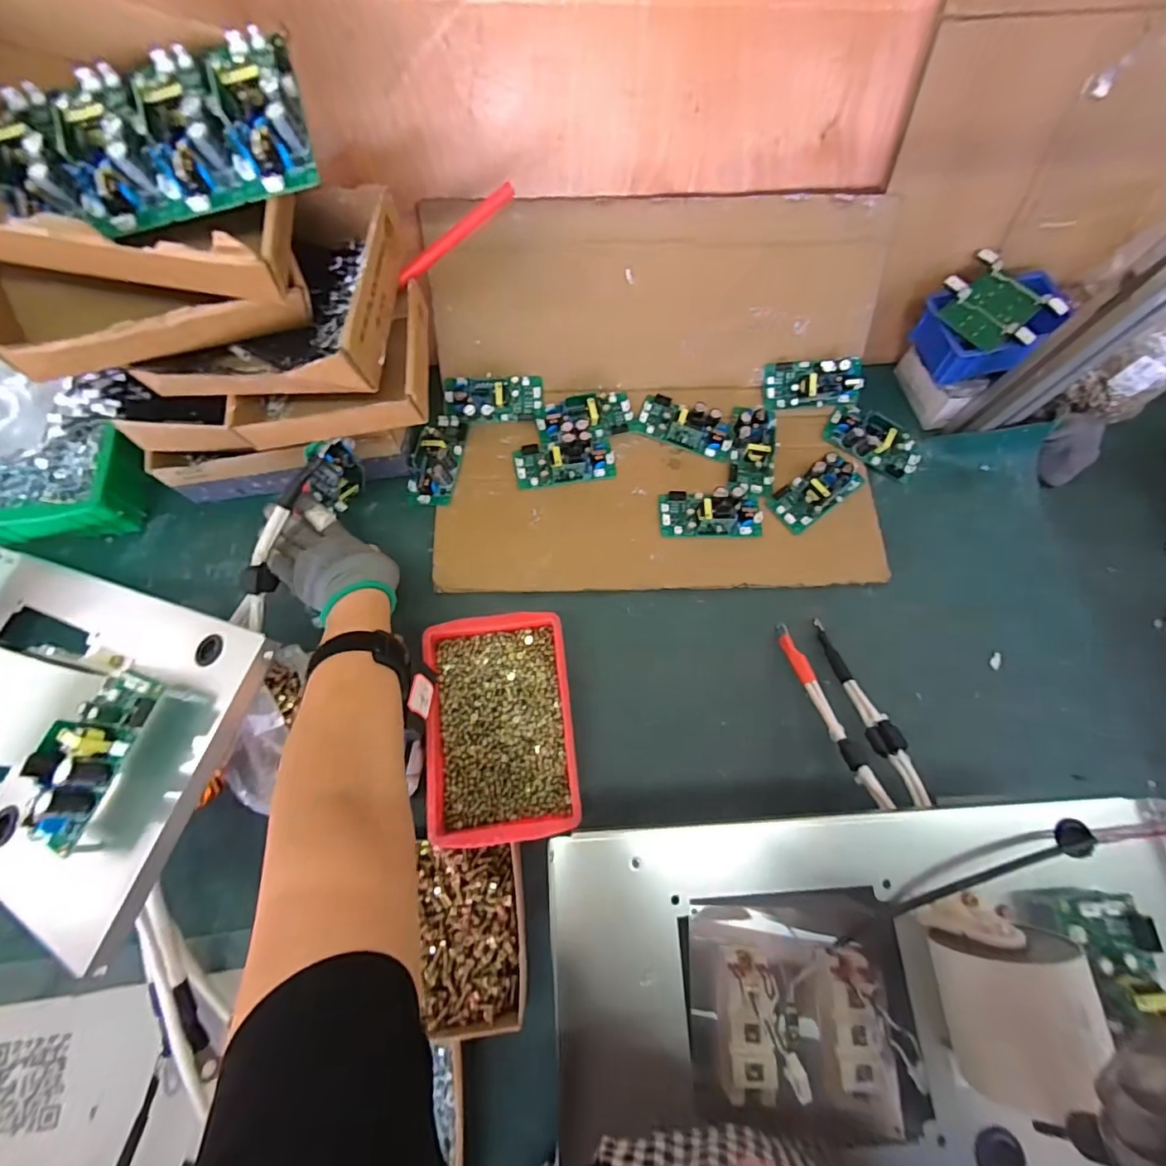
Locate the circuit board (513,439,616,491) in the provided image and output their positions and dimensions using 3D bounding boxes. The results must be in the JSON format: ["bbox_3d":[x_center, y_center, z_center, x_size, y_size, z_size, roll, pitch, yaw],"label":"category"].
[{"bbox_3d":[-0.022,-0.149,0.614,0.118,0.019,0.056,-9,72,-5],"label":"circuit board"}]

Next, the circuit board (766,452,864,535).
[{"bbox_3d":[0.278,-0.111,0.609,0.111,0.019,0.055,-35,76,-13],"label":"circuit board"}]

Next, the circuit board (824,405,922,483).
[{"bbox_3d":[0.362,-0.176,0.638,0.121,0.030,0.061,36,74,9],"label":"circuit board"}]

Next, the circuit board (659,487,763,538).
[{"bbox_3d":[0.149,-0.081,0.597,0.117,0.024,0.055,2,72,-1],"label":"circuit board"}]

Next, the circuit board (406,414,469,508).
[{"bbox_3d":[-0.172,-0.151,0.605,0.050,0.023,0.118,10,72,1],"label":"circuit board"}]

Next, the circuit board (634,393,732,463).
[{"bbox_3d":[0.130,-0.196,0.631,0.118,0.021,0.054,19,72,4],"label":"circuit board"}]

